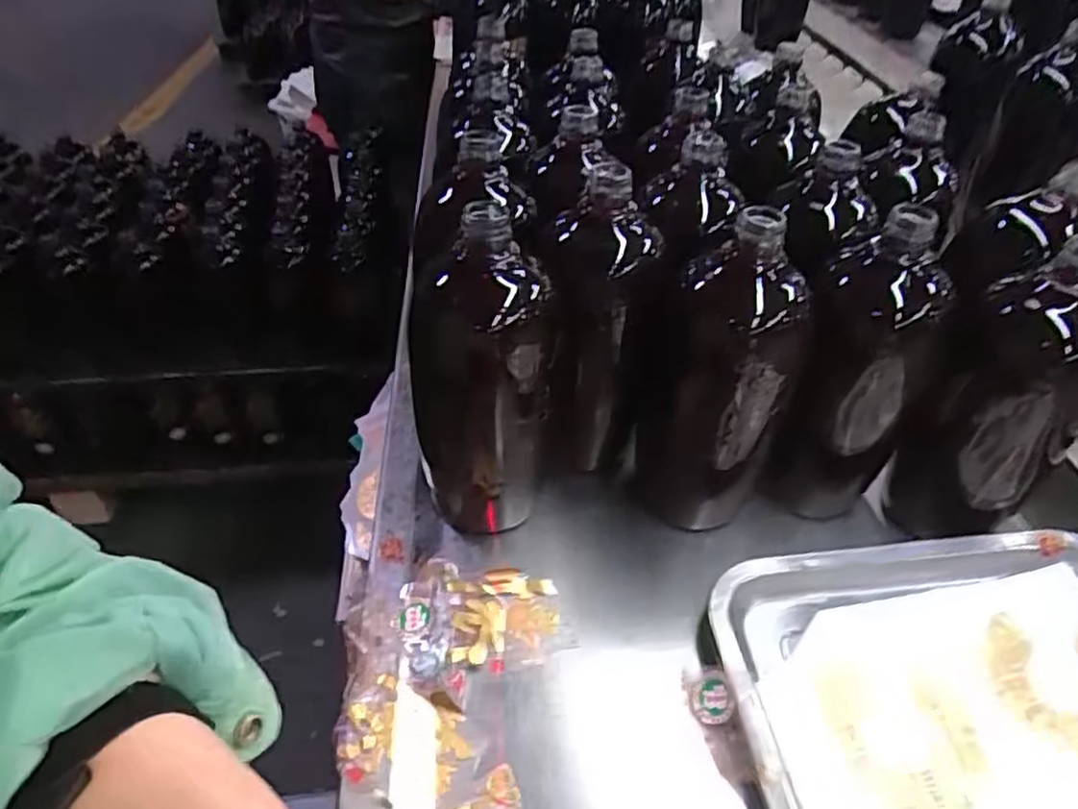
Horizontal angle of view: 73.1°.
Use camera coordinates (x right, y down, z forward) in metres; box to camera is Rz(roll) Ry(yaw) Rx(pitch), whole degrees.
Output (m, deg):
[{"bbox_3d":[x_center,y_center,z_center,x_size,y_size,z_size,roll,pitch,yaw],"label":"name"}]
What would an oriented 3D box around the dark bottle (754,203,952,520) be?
[{"bbox_3d":[0.185,-0.019,0.430,0.076,0.171,0.061,25,44,24],"label":"dark bottle"}]

